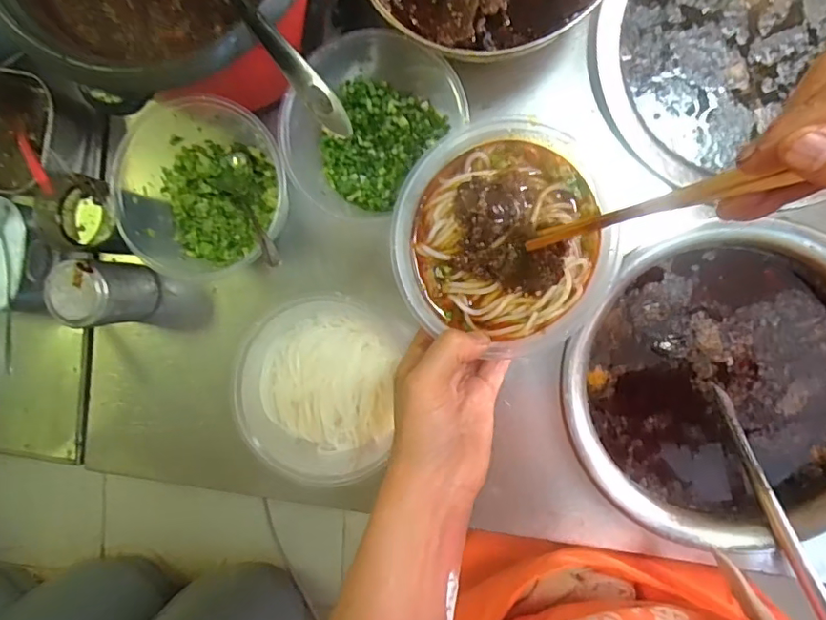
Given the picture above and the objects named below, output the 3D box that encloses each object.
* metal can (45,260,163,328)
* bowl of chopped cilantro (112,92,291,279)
[{"bbox_3d":[-0.268,-0.013,0.472,0.055,0.081,0.052,0,90,7],"label":"metal can"},{"bbox_3d":[-0.168,-0.096,0.460,0.141,0.083,0.134,0,90,7],"label":"bowl of chopped cilantro"}]

